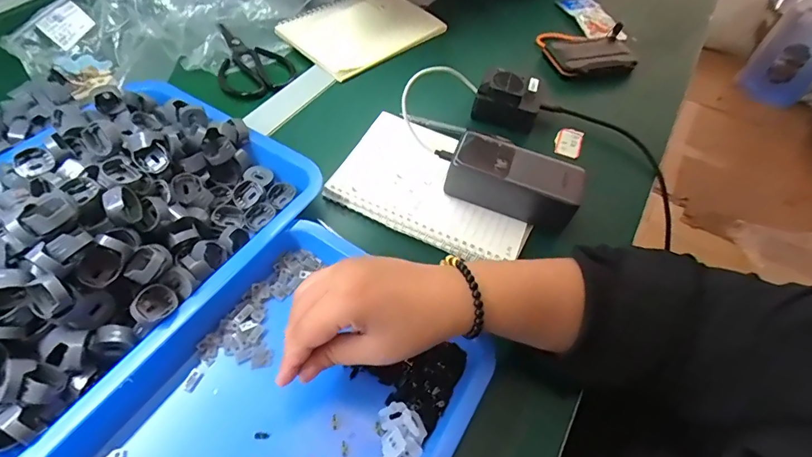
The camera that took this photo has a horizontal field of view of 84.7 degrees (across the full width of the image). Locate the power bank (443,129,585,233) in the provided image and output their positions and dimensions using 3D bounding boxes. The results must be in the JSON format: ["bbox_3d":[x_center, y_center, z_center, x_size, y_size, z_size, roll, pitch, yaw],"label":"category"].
[{"bbox_3d":[0.111,-0.049,0.458,0.129,0.050,0.053,20,54,9],"label":"power bank"}]

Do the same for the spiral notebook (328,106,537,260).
[{"bbox_3d":[0.035,-0.047,0.468,0.201,0.019,0.134,25,66,8],"label":"spiral notebook"}]

